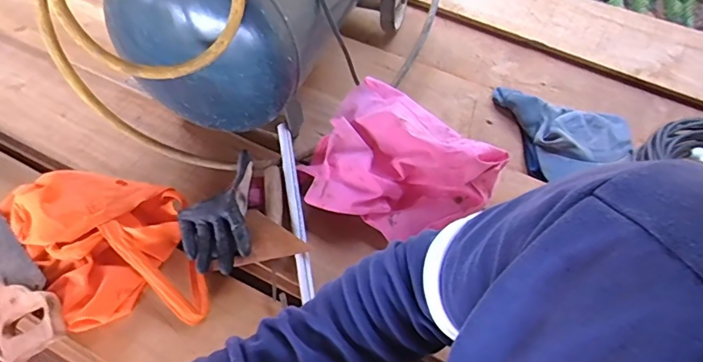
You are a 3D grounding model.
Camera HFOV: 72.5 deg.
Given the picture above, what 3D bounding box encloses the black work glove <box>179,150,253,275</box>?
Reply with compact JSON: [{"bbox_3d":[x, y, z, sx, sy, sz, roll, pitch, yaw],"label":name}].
[{"bbox_3d":[-0.205,0.050,0.727,0.111,0.055,0.166,-4,60,0],"label":"black work glove"}]

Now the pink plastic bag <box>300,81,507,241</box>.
[{"bbox_3d":[0.055,-0.026,0.731,0.227,0.108,0.272,-40,66,-19],"label":"pink plastic bag"}]

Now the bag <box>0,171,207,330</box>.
[{"bbox_3d":[-0.382,0.098,0.721,0.323,0.073,0.238,-4,60,0],"label":"bag"}]

